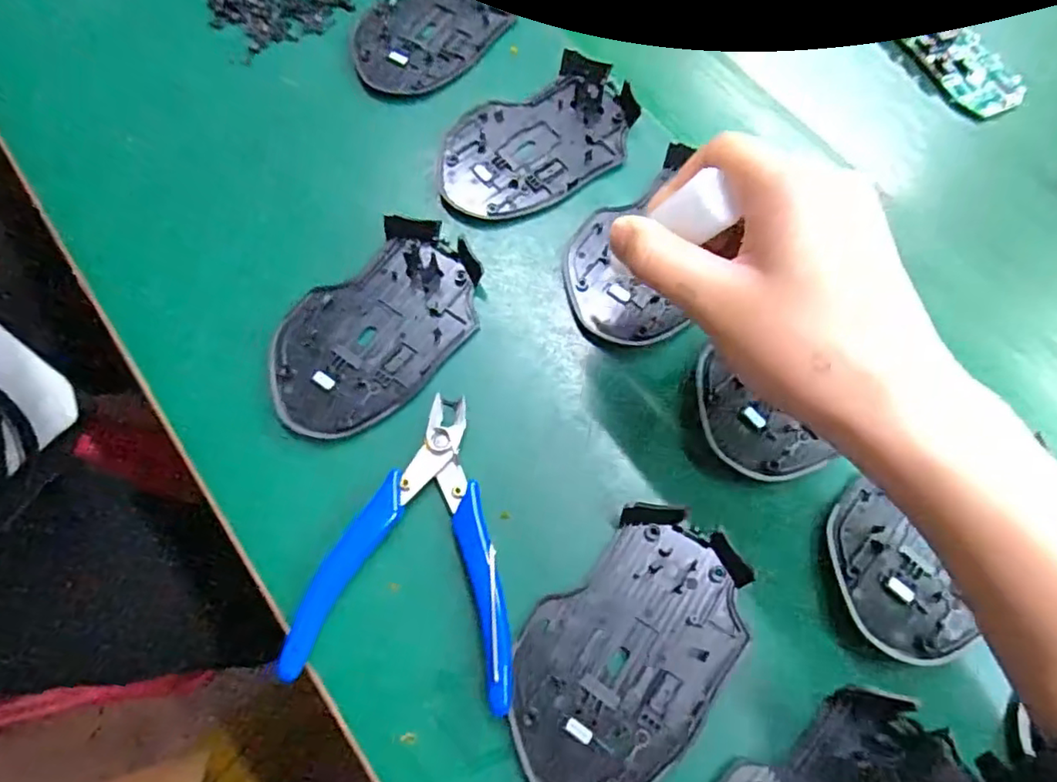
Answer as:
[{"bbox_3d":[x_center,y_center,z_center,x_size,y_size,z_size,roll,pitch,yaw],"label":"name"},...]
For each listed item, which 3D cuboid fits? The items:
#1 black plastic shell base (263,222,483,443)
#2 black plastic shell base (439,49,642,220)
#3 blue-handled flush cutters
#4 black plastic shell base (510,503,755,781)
[{"bbox_3d":[-0.073,-0.031,0.293,0.072,0.009,0.114,42,76,12],"label":"black plastic shell base"},{"bbox_3d":[0.005,-0.136,0.327,0.114,0.012,0.073,-29,74,-9],"label":"black plastic shell base"},{"bbox_3d":[-0.045,0.062,0.257,0.089,0.014,0.118,8,72,2],"label":"blue-handled flush cutters"},{"bbox_3d":[0.040,0.104,0.243,0.073,0.010,0.115,34,75,10],"label":"black plastic shell base"}]

